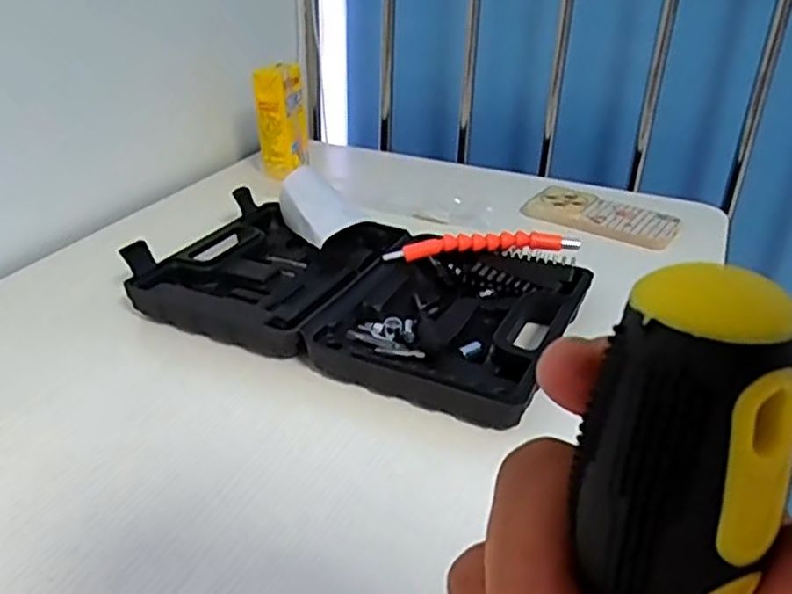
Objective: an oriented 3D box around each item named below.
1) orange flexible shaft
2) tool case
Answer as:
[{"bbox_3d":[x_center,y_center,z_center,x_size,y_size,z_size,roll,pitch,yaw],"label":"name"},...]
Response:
[{"bbox_3d":[0.075,-0.046,0.605,0.167,0.019,0.017,-2,31,-3],"label":"orange flexible shaft"},{"bbox_3d":[-0.031,-0.009,0.583,0.339,0.038,0.208,14,33,22],"label":"tool case"}]

